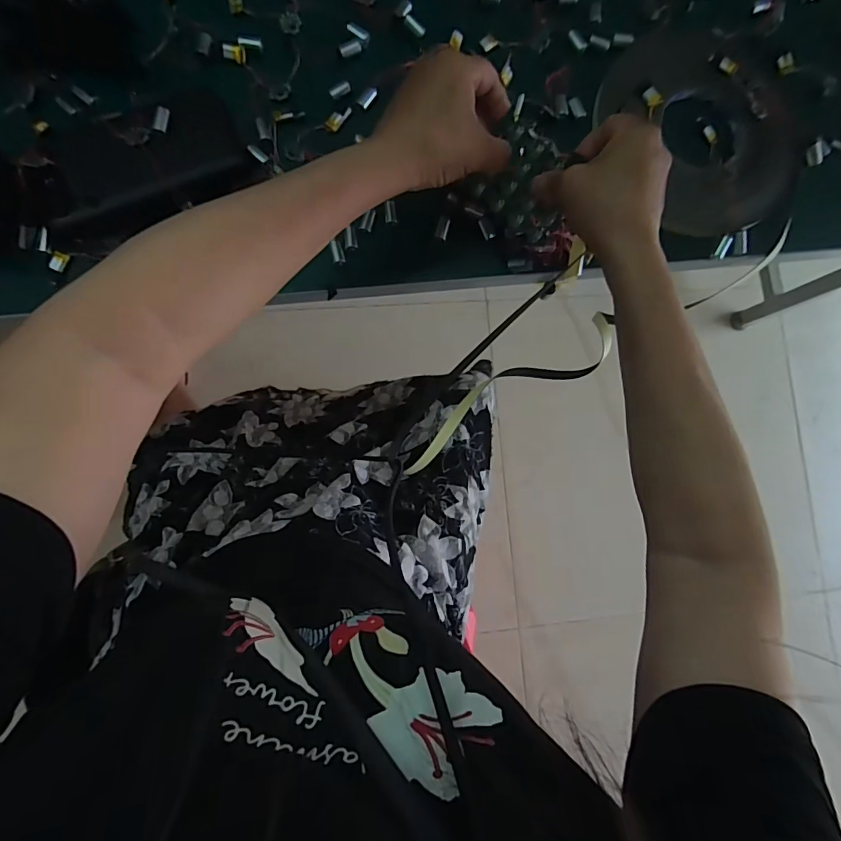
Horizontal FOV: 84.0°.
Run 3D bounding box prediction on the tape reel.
[{"bbox_3d":[0.266,-0.274,0.422,0.177,0.014,0.189,0,85,-6],"label":"tape reel"}]

